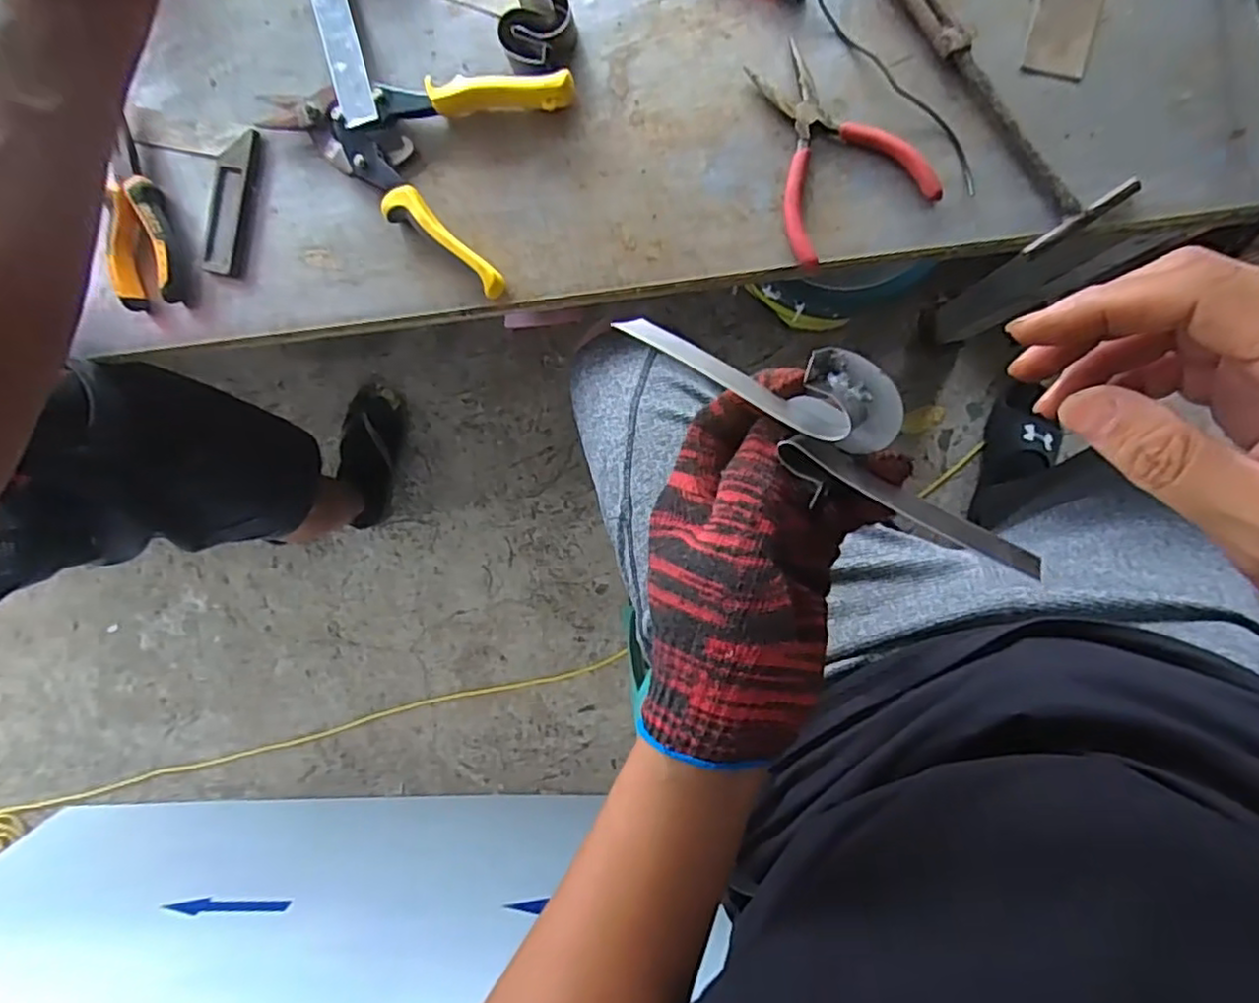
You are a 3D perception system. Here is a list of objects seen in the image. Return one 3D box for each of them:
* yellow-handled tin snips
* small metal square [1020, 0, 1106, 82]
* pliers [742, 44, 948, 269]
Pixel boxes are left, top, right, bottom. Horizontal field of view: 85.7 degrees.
[{"bbox_3d":[-0.167,-0.265,0.498,0.217,0.030,0.149,24,97,5],"label":"yellow-handled tin snips"},{"bbox_3d":[0.287,-0.320,0.442,0.040,0.004,0.079,14,96,6],"label":"small metal square"},{"bbox_3d":[0.134,-0.246,0.463,0.098,0.015,0.137,-27,90,9],"label":"pliers"}]

